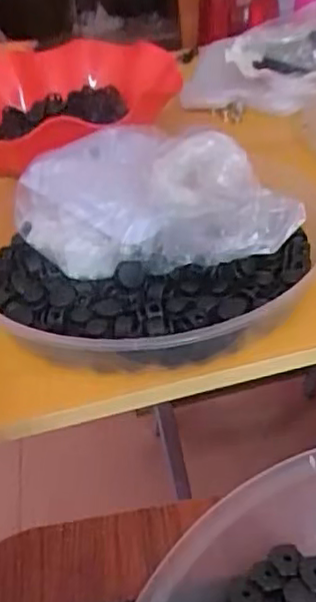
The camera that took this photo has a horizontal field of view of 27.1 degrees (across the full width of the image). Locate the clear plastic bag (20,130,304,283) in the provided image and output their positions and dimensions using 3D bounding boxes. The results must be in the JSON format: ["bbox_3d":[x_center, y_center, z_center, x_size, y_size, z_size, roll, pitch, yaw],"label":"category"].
[{"bbox_3d":[-0.015,-0.070,0.411,0.186,0.067,0.105,24,46,36],"label":"clear plastic bag"}]

